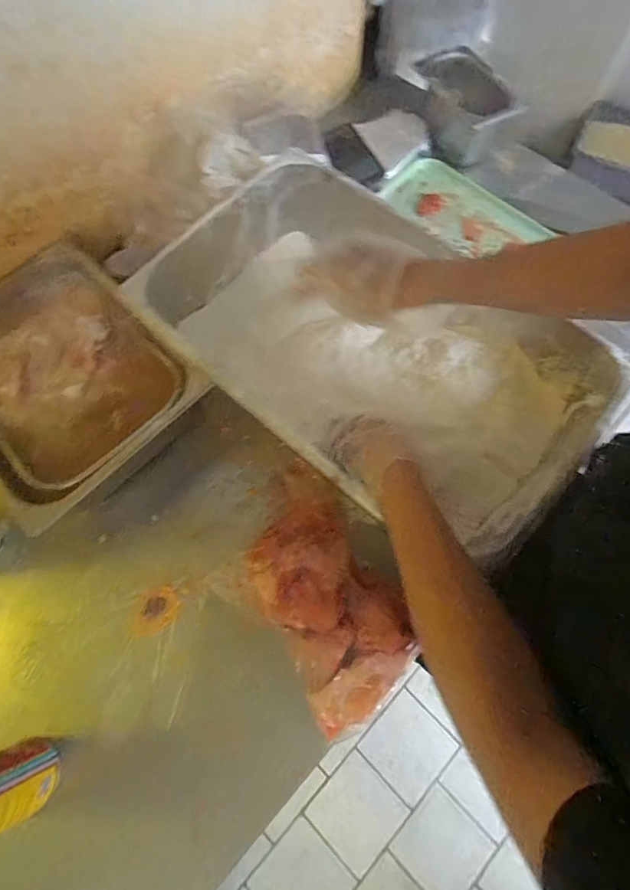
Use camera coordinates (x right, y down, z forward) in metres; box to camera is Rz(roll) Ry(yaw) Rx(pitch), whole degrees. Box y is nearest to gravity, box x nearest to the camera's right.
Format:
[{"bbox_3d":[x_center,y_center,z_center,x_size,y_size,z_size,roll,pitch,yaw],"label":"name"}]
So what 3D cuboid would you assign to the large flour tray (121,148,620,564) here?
[{"bbox_3d":[0.066,-0.155,0.571,0.558,0.142,0.355,34,74,10],"label":"large flour tray"}]

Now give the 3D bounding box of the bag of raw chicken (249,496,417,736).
[{"bbox_3d":[0.015,0.181,0.491,0.151,0.069,0.243,-28,72,-9],"label":"bag of raw chicken"}]

